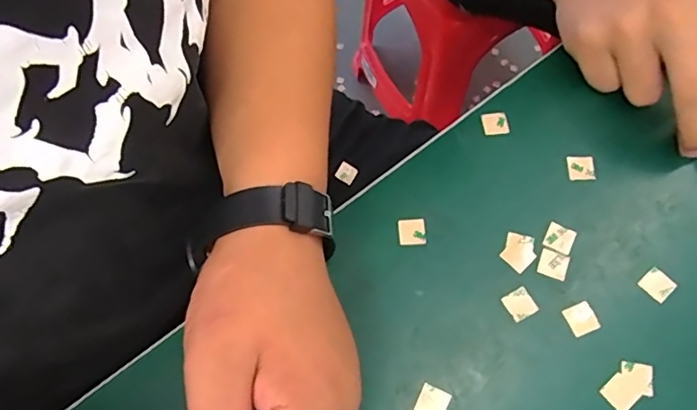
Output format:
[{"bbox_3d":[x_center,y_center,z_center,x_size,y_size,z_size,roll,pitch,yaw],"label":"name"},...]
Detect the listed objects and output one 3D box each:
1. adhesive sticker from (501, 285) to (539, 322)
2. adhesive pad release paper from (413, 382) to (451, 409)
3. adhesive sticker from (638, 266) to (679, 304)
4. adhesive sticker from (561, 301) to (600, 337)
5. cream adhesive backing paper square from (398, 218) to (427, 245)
[{"bbox_3d":[0.095,0.055,0.287,0.015,0.004,0.015,-30,69,-5],"label":"adhesive sticker"},{"bbox_3d":[0.044,0.103,0.270,0.015,0.004,0.015,24,75,12],"label":"adhesive pad release paper"},{"bbox_3d":[0.171,0.044,0.288,0.016,0.004,0.015,43,88,17],"label":"adhesive sticker"},{"bbox_3d":[0.127,0.062,0.284,0.015,0.004,0.016,-25,75,-2],"label":"adhesive sticker"},{"bbox_3d":[0.038,0.016,0.306,0.016,0.004,0.015,-5,68,1],"label":"cream adhesive backing paper square"}]

